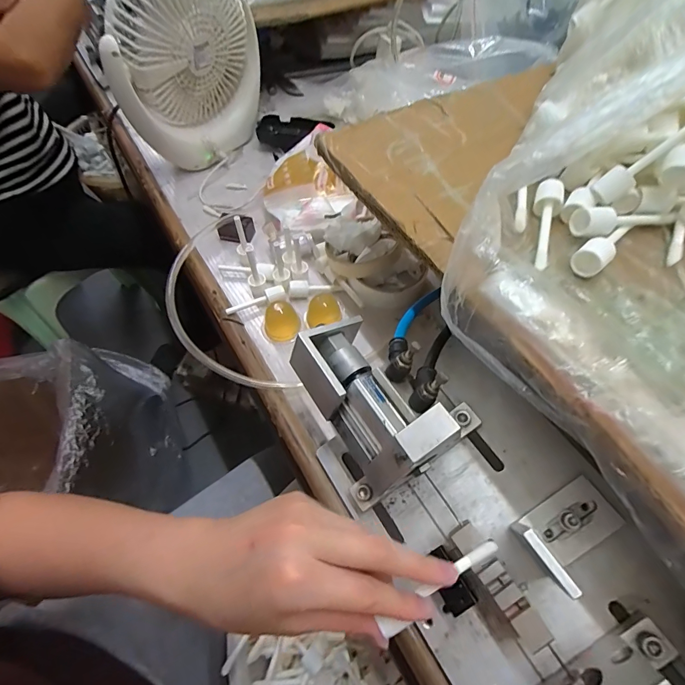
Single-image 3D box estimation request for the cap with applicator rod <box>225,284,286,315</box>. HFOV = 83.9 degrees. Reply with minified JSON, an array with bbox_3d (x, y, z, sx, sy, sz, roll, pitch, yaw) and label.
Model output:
[{"bbox_3d":[-0.091,-0.043,0.400,0.064,0.010,0.011,-26,62,-14],"label":"cap with applicator rod"}]

